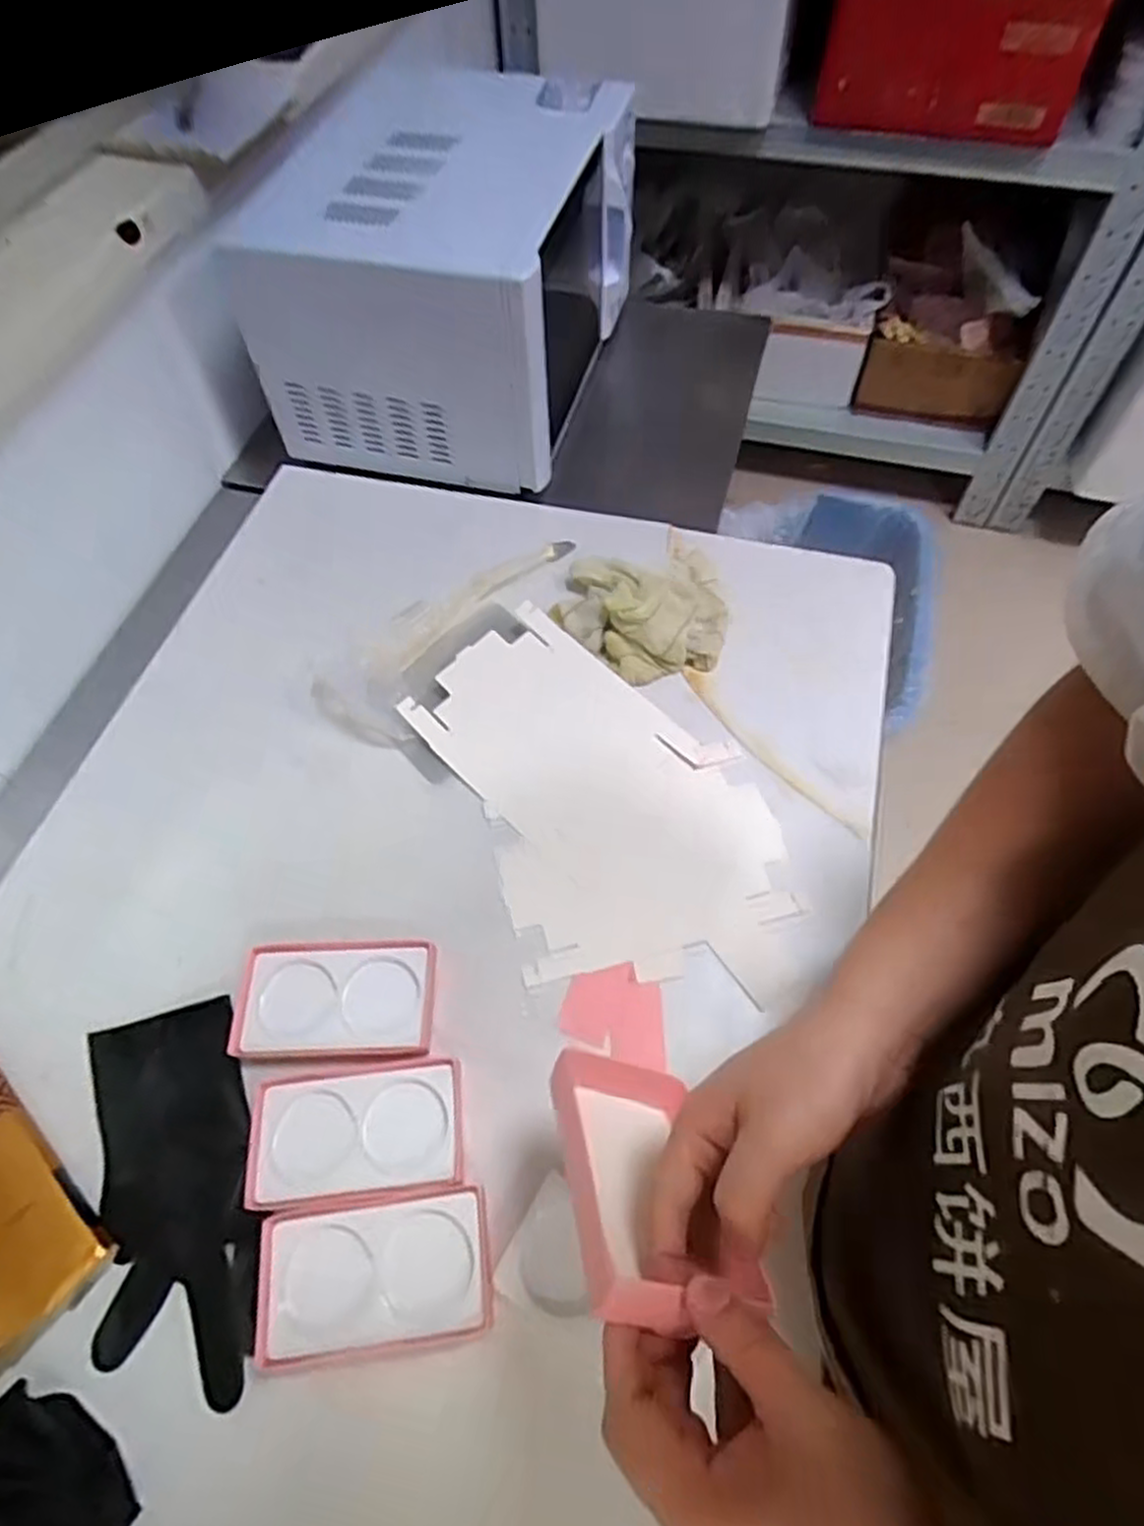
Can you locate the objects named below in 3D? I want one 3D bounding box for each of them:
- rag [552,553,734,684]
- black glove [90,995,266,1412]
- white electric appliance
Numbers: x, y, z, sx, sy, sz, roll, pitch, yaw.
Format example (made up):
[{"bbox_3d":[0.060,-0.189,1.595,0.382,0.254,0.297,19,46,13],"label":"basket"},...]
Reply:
[{"bbox_3d":[0.076,-0.158,0.766,0.177,0.046,0.152,-16,61,-9],"label":"rag"},{"bbox_3d":[-0.279,0.298,0.548,0.112,0.016,0.250,-15,61,-9],"label":"black glove"},{"bbox_3d":[-0.133,-0.584,0.919,0.331,0.230,0.439,14,61,8],"label":"white electric appliance"}]

